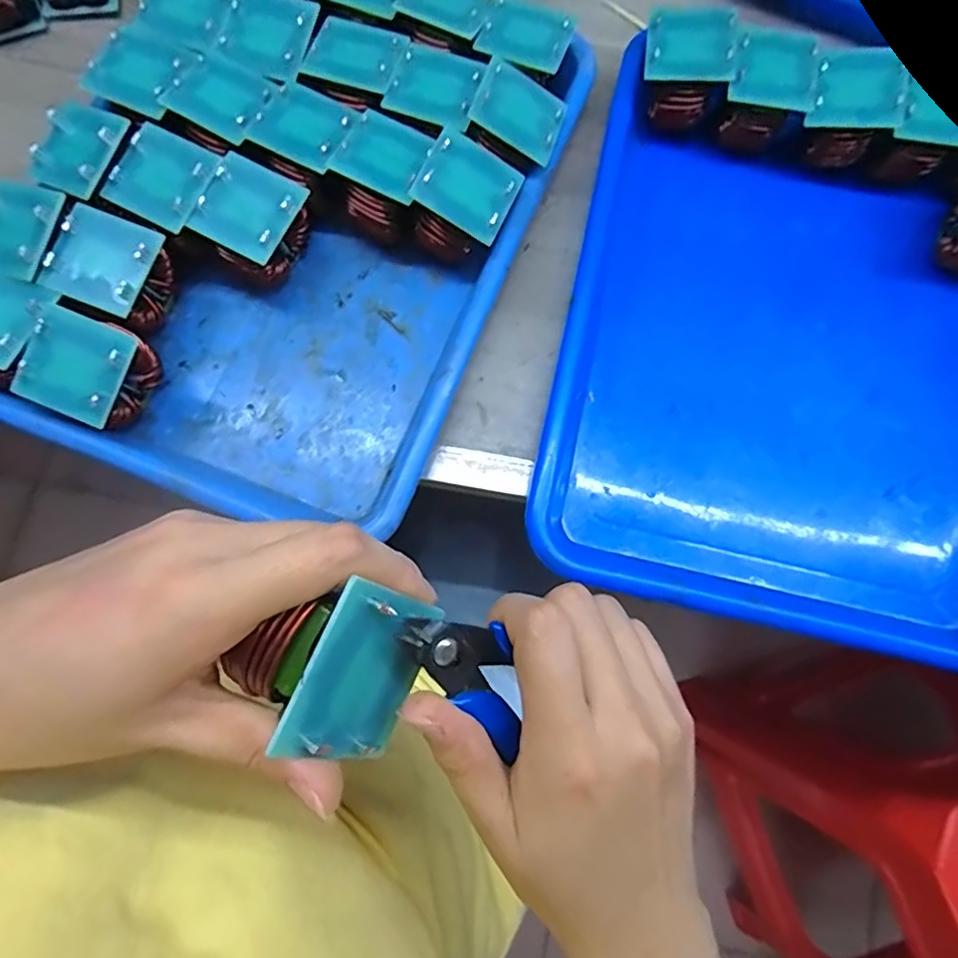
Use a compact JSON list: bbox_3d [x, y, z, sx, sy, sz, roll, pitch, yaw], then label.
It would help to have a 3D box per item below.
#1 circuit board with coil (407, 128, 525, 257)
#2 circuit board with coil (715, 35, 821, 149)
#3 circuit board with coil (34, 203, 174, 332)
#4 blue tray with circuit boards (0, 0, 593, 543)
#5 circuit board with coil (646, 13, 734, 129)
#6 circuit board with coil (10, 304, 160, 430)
[{"bbox_3d":[-0.009,-0.147,0.301,0.048,0.035,0.049,29,84,-13],"label":"circuit board with coil"},{"bbox_3d":[0.158,-0.217,0.325,0.046,0.044,0.043,5,78,-1],"label":"circuit board with coil"},{"bbox_3d":[-0.182,-0.102,0.294,0.047,0.044,0.045,20,78,3],"label":"circuit board with coil"},{"bbox_3d":[-0.103,-0.142,0.306,0.237,0.053,0.304,22,78,3],"label":"blue tray with circuit boards"},{"bbox_3d":[0.113,-0.228,0.323,0.045,0.041,0.046,9,78,0],"label":"circuit board with coil"},{"bbox_3d":[-0.184,-0.049,0.284,0.052,0.049,0.048,23,79,3],"label":"circuit board with coil"}]

